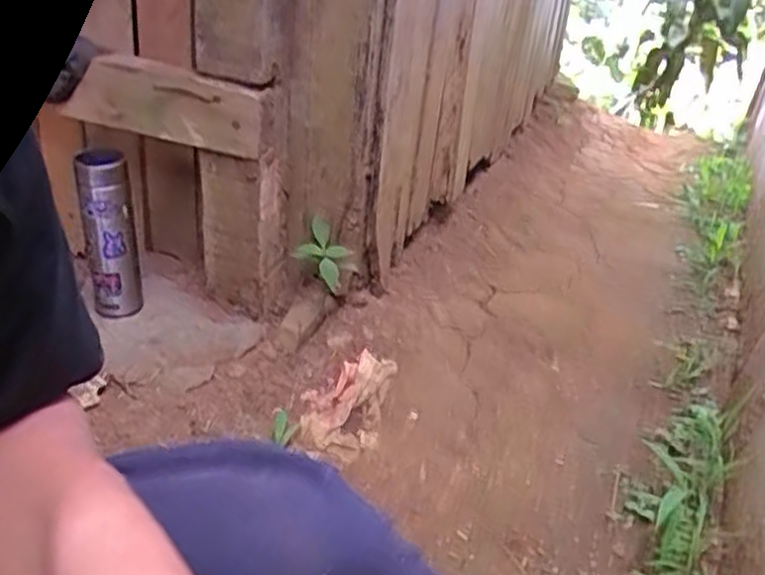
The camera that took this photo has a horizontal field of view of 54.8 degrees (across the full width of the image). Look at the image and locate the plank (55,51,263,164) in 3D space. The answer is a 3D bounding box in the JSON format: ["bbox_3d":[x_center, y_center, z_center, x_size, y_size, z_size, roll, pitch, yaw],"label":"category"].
[{"bbox_3d":[-0.297,-0.247,0.985,0.298,0.098,0.030,18,35,17],"label":"plank"}]

